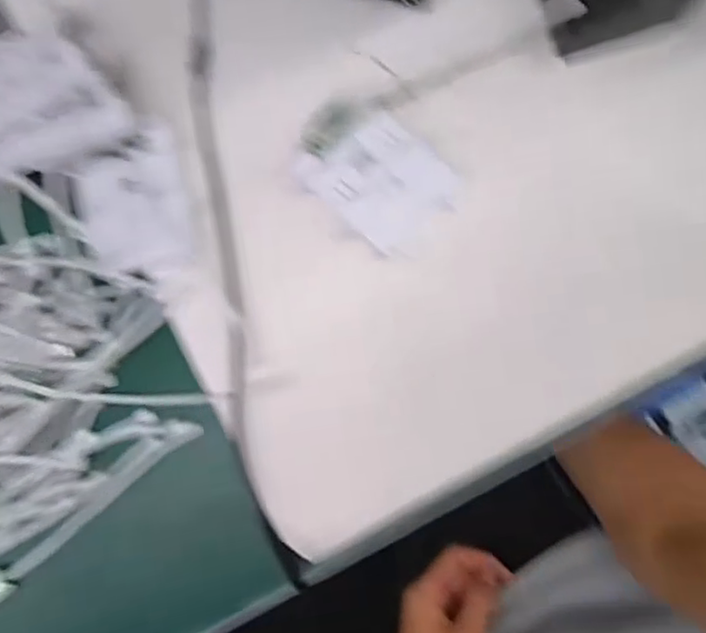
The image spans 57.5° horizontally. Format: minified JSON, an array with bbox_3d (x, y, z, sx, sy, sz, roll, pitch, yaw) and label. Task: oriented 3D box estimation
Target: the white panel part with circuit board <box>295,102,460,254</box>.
[{"bbox_3d":[0.011,-0.078,0.354,0.079,0.024,0.061,42,90,6],"label":"white panel part with circuit board"}]

